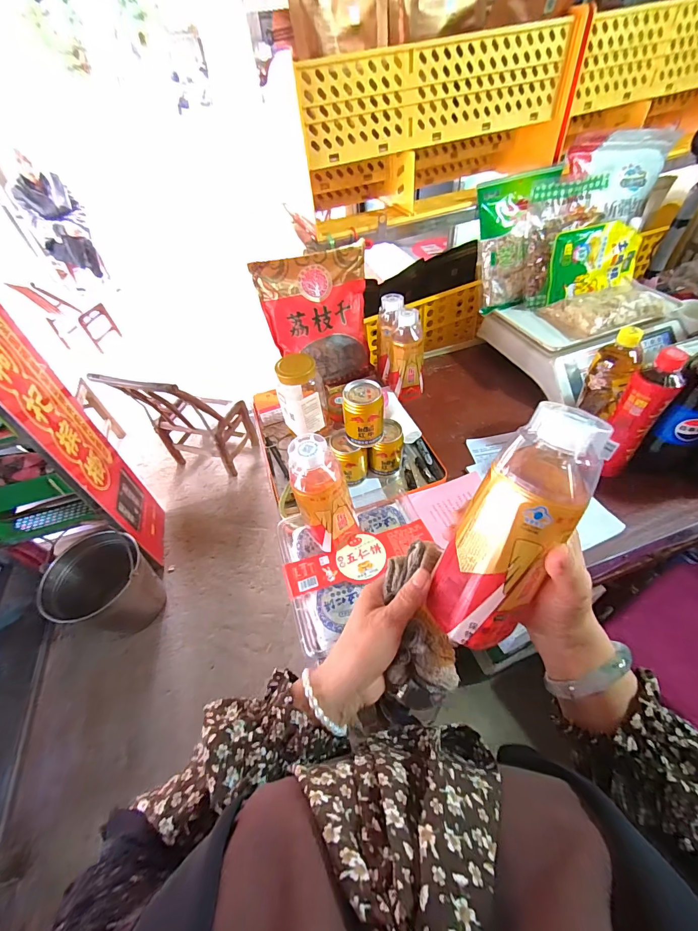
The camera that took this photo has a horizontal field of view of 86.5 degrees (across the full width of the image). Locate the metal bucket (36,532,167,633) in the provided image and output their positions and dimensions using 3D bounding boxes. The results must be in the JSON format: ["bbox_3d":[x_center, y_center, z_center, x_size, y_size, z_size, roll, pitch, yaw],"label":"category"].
[{"bbox_3d":[-0.839,0.423,1.294,0.300,0.280,0.286,6,50,11],"label":"metal bucket"}]

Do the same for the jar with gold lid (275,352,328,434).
[{"bbox_3d":[-0.085,-0.130,0.676,0.085,0.149,0.074,-11,48,-4],"label":"jar with gold lid"}]

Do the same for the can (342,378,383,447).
[{"bbox_3d":[0.023,-0.075,0.571,0.060,0.092,0.054,-1,49,5],"label":"can"}]

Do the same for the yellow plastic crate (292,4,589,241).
[{"bbox_3d":[0.126,-0.596,0.664,0.443,0.214,0.187,-15,49,-8],"label":"yellow plastic crate"}]

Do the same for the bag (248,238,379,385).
[{"bbox_3d":[-0.059,-0.277,0.725,0.200,0.229,0.093,-7,48,-1],"label":"bag"}]

